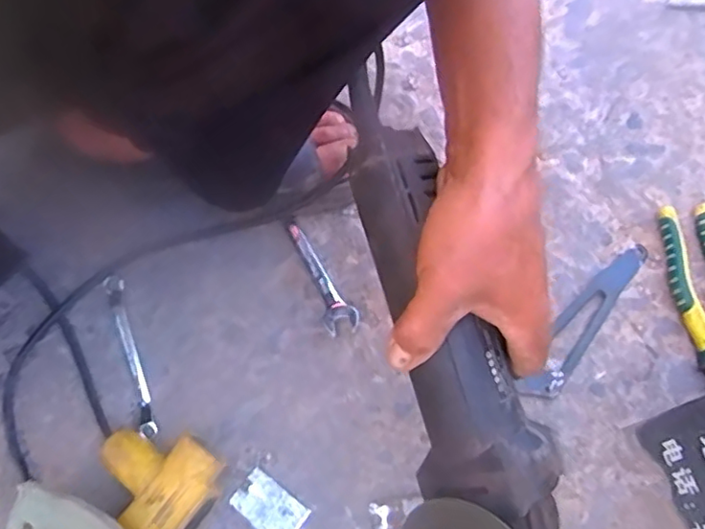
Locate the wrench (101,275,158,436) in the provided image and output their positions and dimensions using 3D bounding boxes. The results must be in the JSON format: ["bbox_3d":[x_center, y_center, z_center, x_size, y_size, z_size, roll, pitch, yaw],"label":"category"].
[{"bbox_3d":[-0.177,0.072,0.493,0.015,0.008,0.133,-18,74,-6],"label":"wrench"}]

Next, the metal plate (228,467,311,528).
[{"bbox_3d":[-0.063,0.184,0.467,0.054,0.005,0.035,39,76,11],"label":"metal plate"}]

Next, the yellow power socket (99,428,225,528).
[{"bbox_3d":[-0.144,0.156,0.453,0.089,0.041,0.079,39,76,11],"label":"yellow power socket"}]

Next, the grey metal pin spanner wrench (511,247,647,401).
[{"bbox_3d":[0.194,0.044,0.519,0.033,0.010,0.168,38,74,10],"label":"grey metal pin spanner wrench"}]

